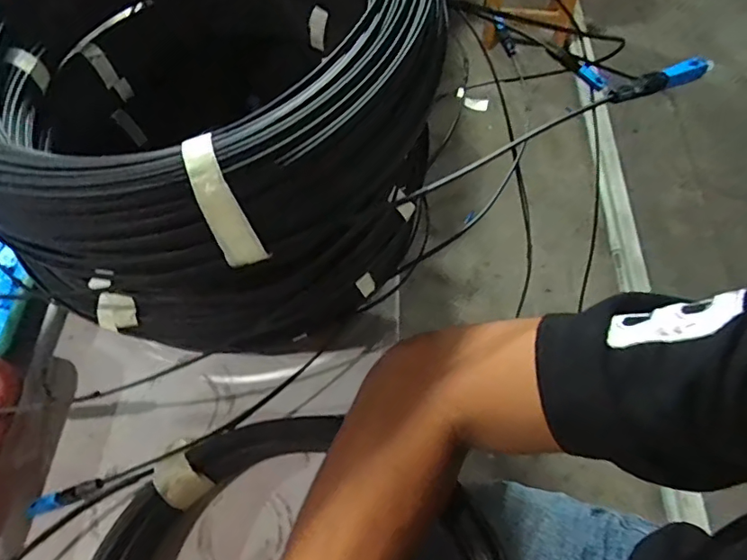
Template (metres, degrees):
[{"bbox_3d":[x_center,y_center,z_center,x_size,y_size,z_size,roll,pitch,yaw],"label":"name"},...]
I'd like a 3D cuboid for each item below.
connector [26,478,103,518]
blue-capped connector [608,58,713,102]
[{"bbox_3d":[-0.219,0.153,0.375,0.061,0.008,0.011,-23,60,8],"label":"connector"},{"bbox_3d":[0.154,-0.107,0.283,0.065,0.015,0.008,-22,61,-13],"label":"blue-capped connector"}]

